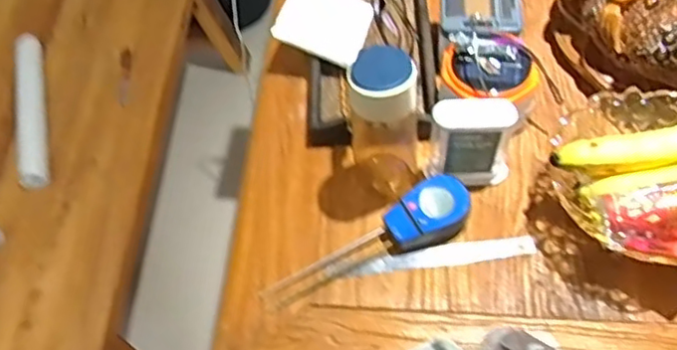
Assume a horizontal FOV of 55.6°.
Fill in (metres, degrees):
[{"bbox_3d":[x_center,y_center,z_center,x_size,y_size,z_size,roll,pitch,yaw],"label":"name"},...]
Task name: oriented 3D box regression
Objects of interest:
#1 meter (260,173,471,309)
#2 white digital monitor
[{"bbox_3d":[0.034,0.076,0.696,0.234,0.035,0.058,-29,60,1],"label":"meter"},{"bbox_3d":[0.146,-0.035,0.700,0.089,0.114,0.043,4,59,6],"label":"white digital monitor"}]

